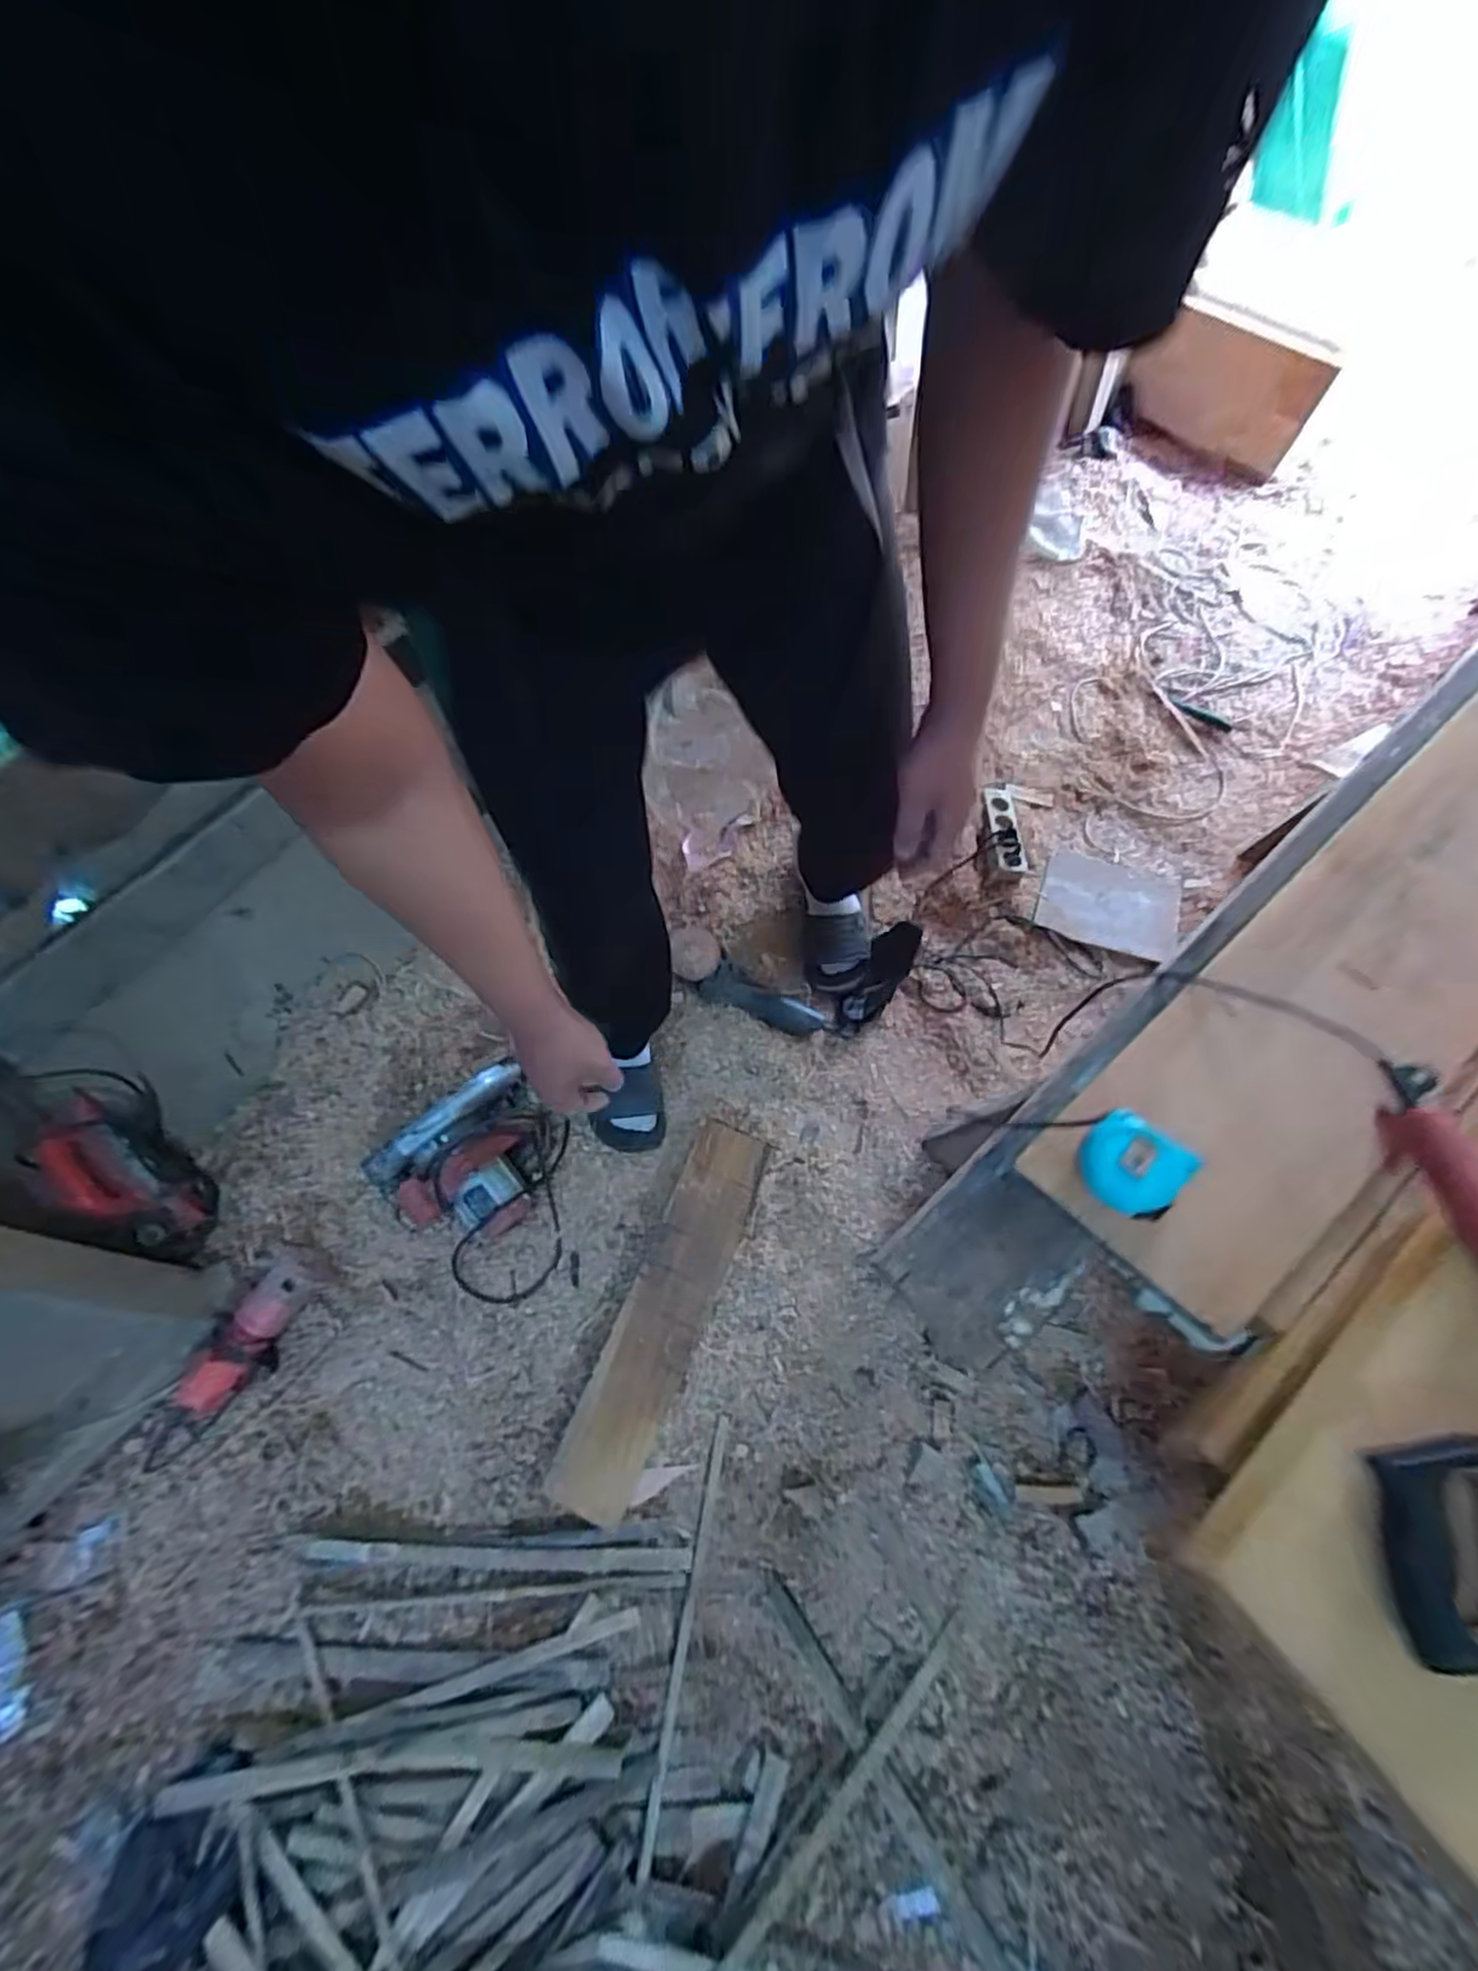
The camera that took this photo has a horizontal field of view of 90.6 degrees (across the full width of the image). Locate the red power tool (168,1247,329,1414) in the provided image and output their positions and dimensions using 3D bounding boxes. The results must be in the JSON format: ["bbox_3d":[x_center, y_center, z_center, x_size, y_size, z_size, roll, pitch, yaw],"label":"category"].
[{"bbox_3d":[-0.718,0.508,1.071,0.102,0.088,0.249,21,70,8],"label":"red power tool"}]

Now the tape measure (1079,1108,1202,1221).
[{"bbox_3d":[0.334,0.150,0.615,0.084,0.040,0.084,36,73,13],"label":"tape measure"}]

